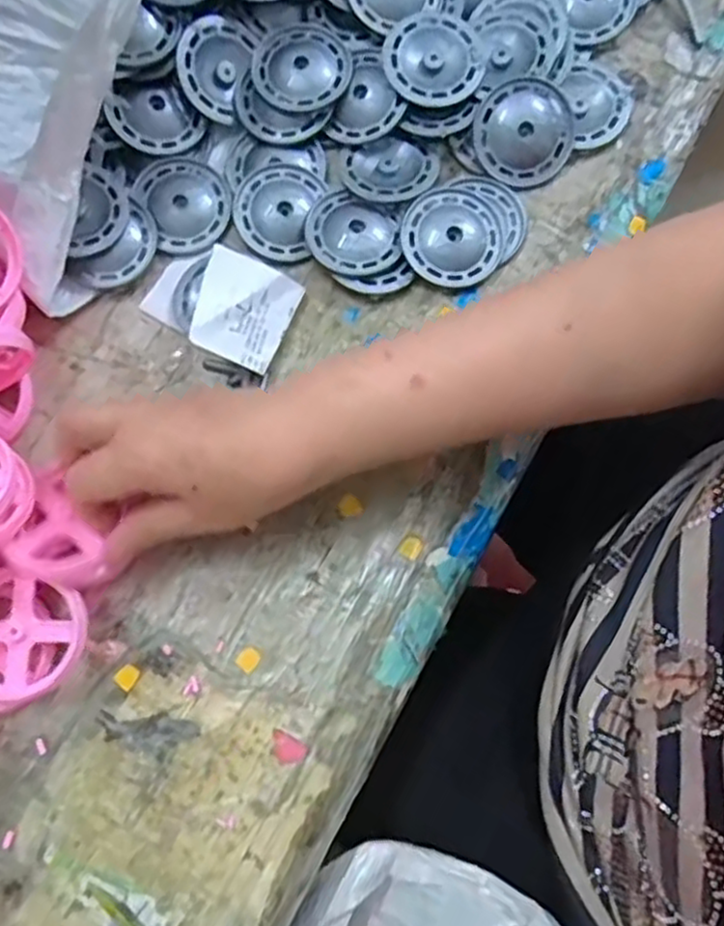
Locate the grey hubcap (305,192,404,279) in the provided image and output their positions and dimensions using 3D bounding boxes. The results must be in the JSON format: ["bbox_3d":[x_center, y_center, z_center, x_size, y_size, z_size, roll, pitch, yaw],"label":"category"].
[{"bbox_3d":[-0.005,-0.129,0.408,0.055,0.005,0.047,26,80,8],"label":"grey hubcap"}]

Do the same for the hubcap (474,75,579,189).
[{"bbox_3d":[0.092,-0.188,0.403,0.053,0.016,0.054,33,81,10],"label":"hubcap"}]

